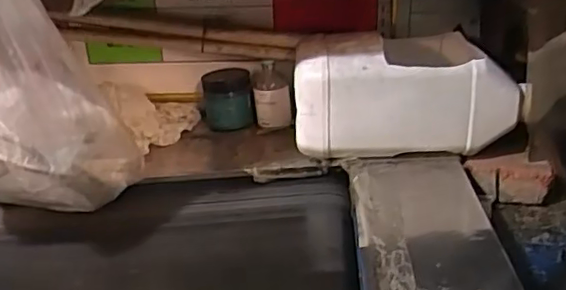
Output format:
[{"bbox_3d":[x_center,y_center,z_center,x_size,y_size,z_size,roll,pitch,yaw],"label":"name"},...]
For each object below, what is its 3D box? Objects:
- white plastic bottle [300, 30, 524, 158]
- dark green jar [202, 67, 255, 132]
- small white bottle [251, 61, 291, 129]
[{"bbox_3d":[0.144,-0.068,0.755,0.264,0.140,0.123,-6,23,4],"label":"white plastic bottle"},{"bbox_3d":[-0.084,-0.068,0.893,0.079,0.081,0.085,-11,26,-6],"label":"dark green jar"},{"bbox_3d":[-0.017,-0.071,0.870,0.054,0.087,0.058,-8,23,0],"label":"small white bottle"}]

